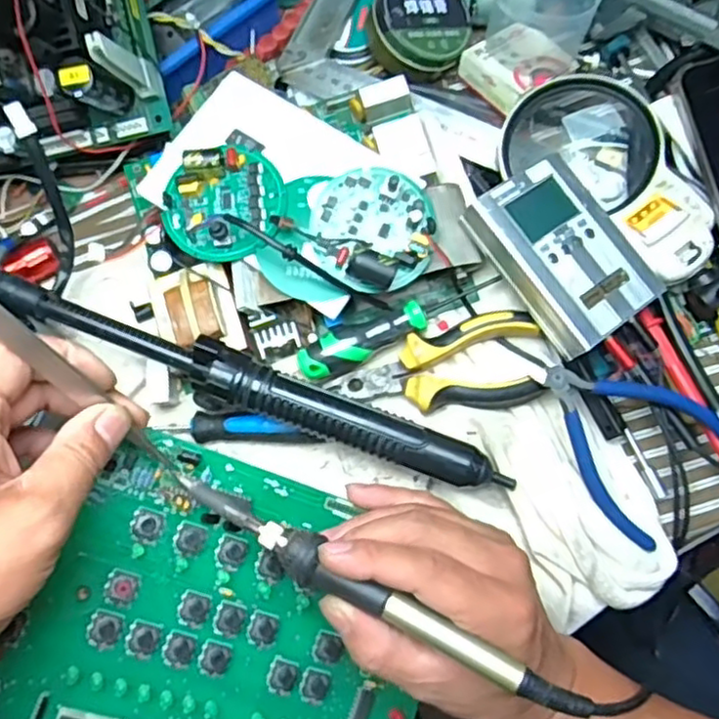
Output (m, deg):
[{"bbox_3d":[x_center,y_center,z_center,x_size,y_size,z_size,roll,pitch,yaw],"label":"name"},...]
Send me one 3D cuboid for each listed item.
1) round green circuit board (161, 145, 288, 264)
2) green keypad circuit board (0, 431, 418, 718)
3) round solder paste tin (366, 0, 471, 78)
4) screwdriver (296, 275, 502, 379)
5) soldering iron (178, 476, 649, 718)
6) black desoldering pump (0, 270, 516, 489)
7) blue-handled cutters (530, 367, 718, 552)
[{"bbox_3d":[-0.078,-0.091,0.392,0.070,0.018,0.062,-23,75,-4],"label":"round green circuit board"},{"bbox_3d":[-0.060,0.136,0.336,0.206,0.008,0.158,22,75,-17],"label":"green keypad circuit board"},{"bbox_3d":[0.039,-0.224,0.461,0.065,0.031,0.065,3,81,-19],"label":"round solder paste tin"},{"bbox_3d":[0.024,-0.020,0.402,0.126,0.016,0.020,-21,75,-4],"label":"screwdriver"},{"bbox_3d":[0.003,0.106,0.313,0.197,0.027,0.019,27,77,13],"label":"soldering iron"},{"bbox_3d":[-0.065,0.013,0.381,0.298,0.031,0.031,20,76,7],"label":"black desoldering pump"},{"bbox_3d":[0.142,0.040,0.380,0.107,0.025,0.081,39,80,11],"label":"blue-handled cutters"}]

